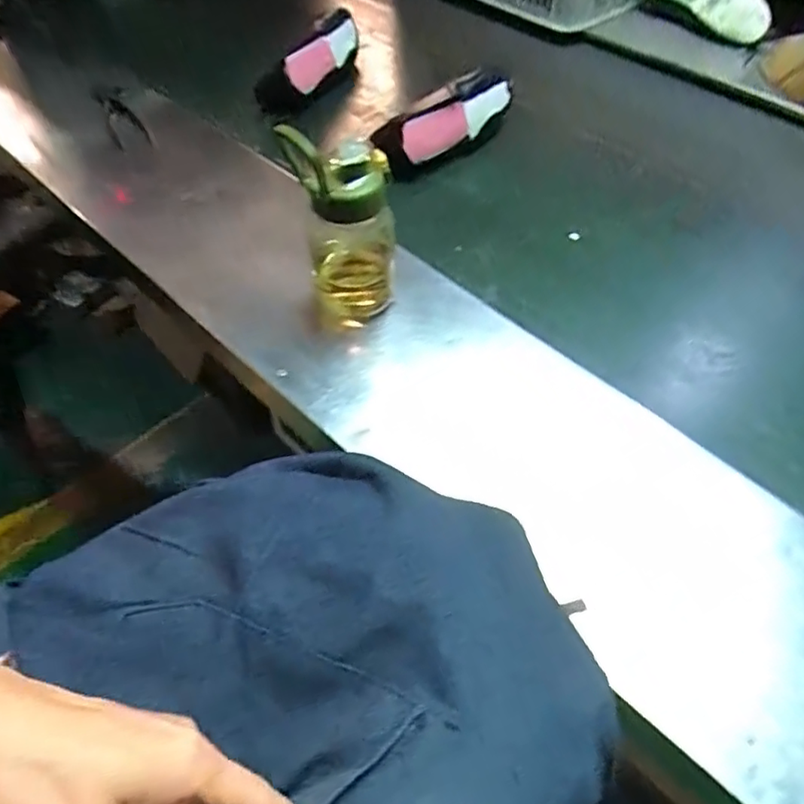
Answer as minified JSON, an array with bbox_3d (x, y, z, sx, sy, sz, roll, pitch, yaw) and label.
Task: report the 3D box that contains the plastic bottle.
[{"bbox_3d":[-0.059,-0.169,0.595,0.099,0.198,0.073,7,53,4],"label":"plastic bottle"}]

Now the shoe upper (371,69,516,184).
[{"bbox_3d":[0.065,-0.411,0.874,0.088,0.080,0.258,37,61,23],"label":"shoe upper"}]

